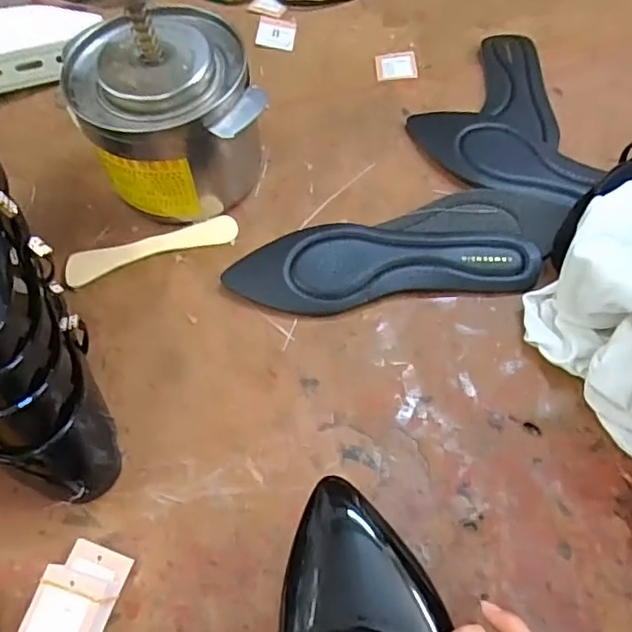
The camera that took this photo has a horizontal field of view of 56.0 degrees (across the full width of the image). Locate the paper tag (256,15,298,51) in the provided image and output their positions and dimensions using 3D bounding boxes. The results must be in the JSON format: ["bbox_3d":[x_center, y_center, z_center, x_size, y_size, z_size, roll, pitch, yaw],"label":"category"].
[{"bbox_3d":[-0.043,-0.308,0.647,0.040,0.004,0.055,7,55,-5],"label":"paper tag"}]

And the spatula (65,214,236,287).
[{"bbox_3d":[-0.135,-0.056,0.492,0.141,0.007,0.029,-18,61,-6],"label":"spatula"}]

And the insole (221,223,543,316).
[{"bbox_3d":[0.053,-0.040,0.466,0.235,0.009,0.074,-1,61,3],"label":"insole"}]

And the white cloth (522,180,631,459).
[{"bbox_3d":[0.198,0.003,0.384,0.094,0.081,0.166,-5,60,1],"label":"white cloth"}]

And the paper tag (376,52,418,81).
[{"bbox_3d":[0.081,-0.253,0.601,0.040,0.005,0.047,-3,60,3],"label":"paper tag"}]

